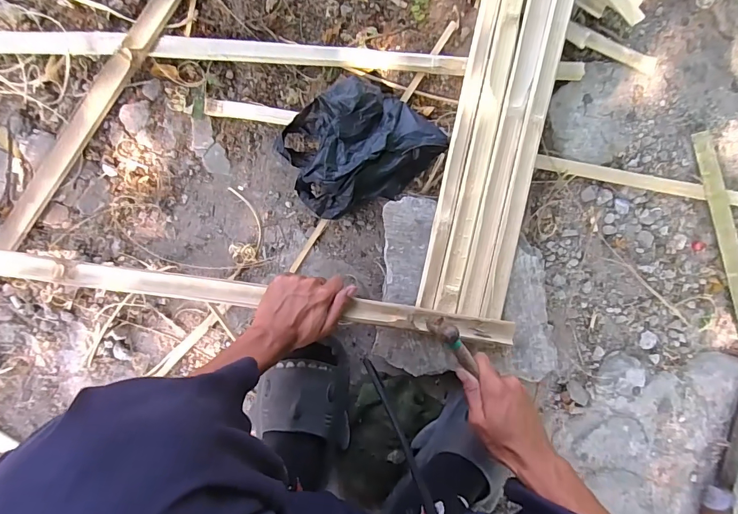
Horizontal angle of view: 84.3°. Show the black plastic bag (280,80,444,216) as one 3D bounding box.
[{"bbox_3d":[-0.007,-0.160,0.592,0.225,0.091,0.162,-21,90,0],"label":"black plastic bag"}]

